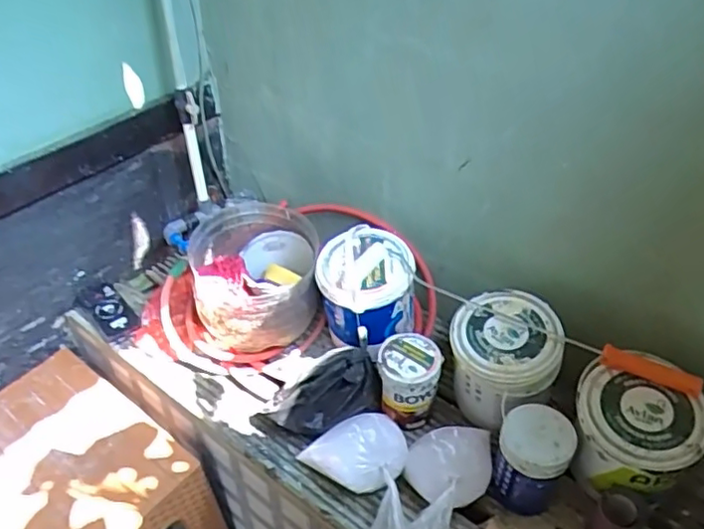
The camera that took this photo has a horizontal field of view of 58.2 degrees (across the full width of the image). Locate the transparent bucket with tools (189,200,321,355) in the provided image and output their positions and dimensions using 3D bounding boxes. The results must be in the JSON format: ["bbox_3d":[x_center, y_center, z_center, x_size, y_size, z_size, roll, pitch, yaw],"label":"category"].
[{"bbox_3d":[-0.190,0.025,1.252,0.244,0.183,0.245,-2,42,-3],"label":"transparent bucket with tools"}]

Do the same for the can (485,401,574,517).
[{"bbox_3d":[0.279,0.308,1.001,0.106,0.171,0.106,0,42,0],"label":"can"}]

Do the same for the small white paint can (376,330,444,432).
[{"bbox_3d":[0.099,0.206,1.124,0.104,0.146,0.096,0,42,0],"label":"small white paint can"}]

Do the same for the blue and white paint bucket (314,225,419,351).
[{"bbox_3d":[0.026,0.059,1.241,0.182,0.195,0.173,31,50,29],"label":"blue and white paint bucket"}]

